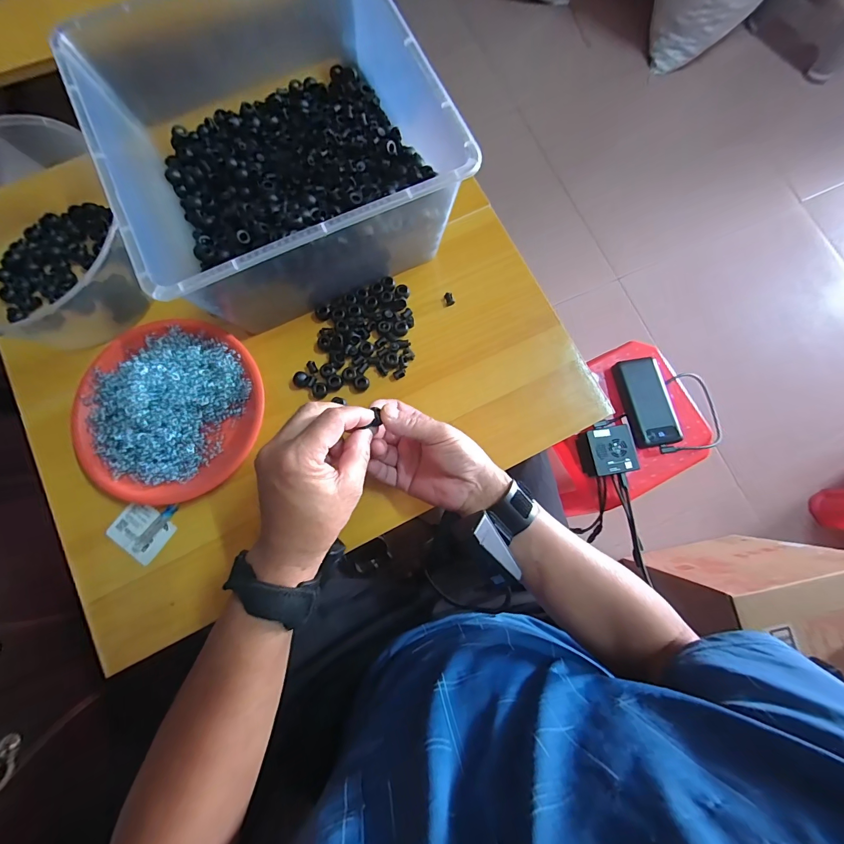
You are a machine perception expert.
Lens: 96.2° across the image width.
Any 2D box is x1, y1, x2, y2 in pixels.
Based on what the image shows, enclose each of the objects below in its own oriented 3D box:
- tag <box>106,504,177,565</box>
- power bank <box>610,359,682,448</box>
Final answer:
[{"bbox_3d":[-0.304,0.118,0.410,0.056,0.010,0.048,36,74,1],"label":"tag"},{"bbox_3d":[0.396,-0.035,0.668,0.076,0.036,0.156,-12,80,-3],"label":"power bank"}]

